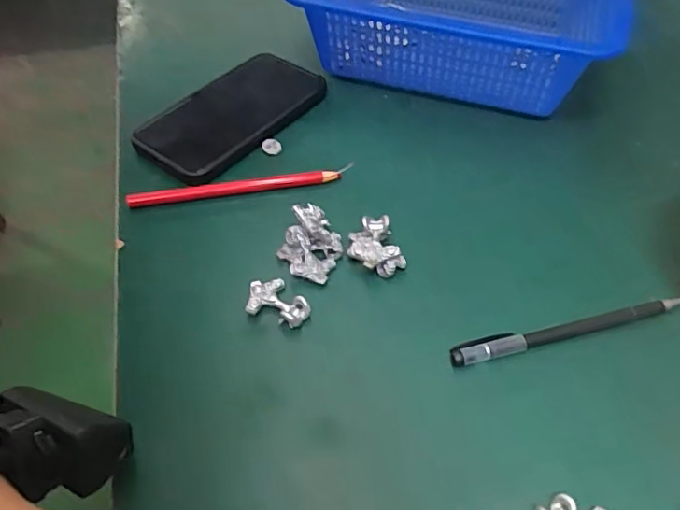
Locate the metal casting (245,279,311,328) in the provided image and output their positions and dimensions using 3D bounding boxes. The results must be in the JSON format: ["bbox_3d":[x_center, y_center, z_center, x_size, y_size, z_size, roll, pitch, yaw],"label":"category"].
[{"bbox_3d":[-0.037,0.029,0.342,0.038,0.012,0.029,11,51,10],"label":"metal casting"}]

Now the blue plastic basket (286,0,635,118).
[{"bbox_3d":[0.103,-0.205,0.485,0.266,0.100,0.184,6,50,6],"label":"blue plastic basket"}]

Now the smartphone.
[{"bbox_3d":[-0.084,-0.115,0.447,0.078,0.015,0.154,34,60,23],"label":"smartphone"}]

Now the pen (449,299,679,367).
[{"bbox_3d":[0.137,0.044,0.334,0.149,0.009,0.012,-13,51,-9],"label":"pen"}]

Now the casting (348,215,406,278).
[{"bbox_3d":[0.022,-0.004,0.363,0.029,0.024,0.036,-18,52,-14],"label":"casting"}]

